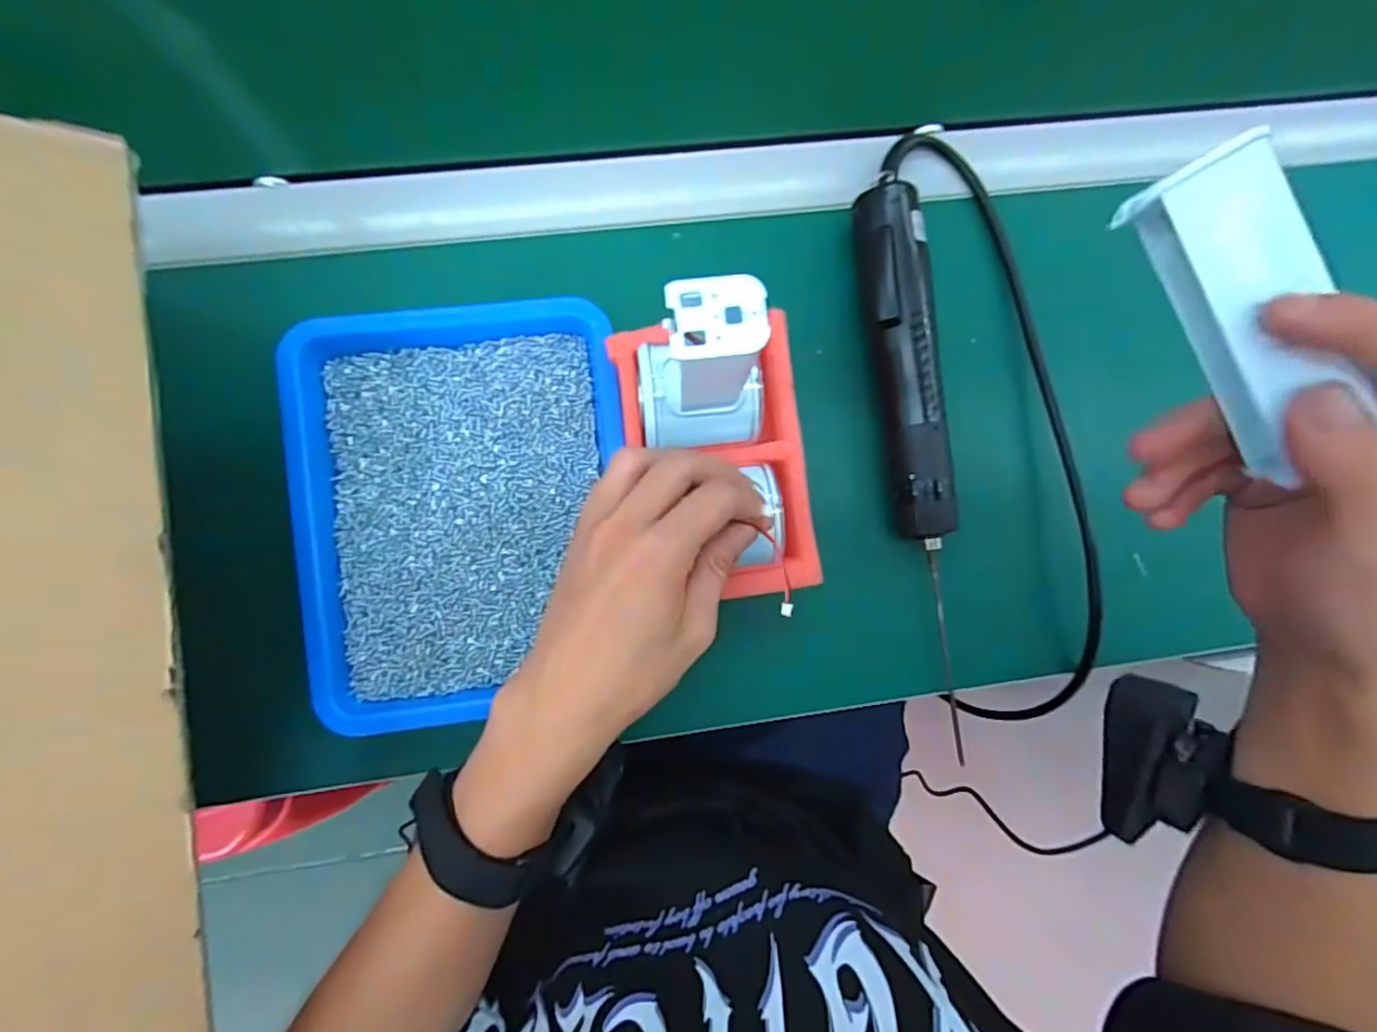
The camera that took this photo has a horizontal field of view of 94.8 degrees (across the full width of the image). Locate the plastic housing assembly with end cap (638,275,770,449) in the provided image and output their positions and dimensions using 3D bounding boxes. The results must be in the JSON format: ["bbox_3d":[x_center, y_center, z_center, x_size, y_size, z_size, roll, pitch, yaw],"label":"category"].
[{"bbox_3d":[0.012,-0.059,0.263,0.064,0.116,0.042,-3,89,-5],"label":"plastic housing assembly with end cap"}]

